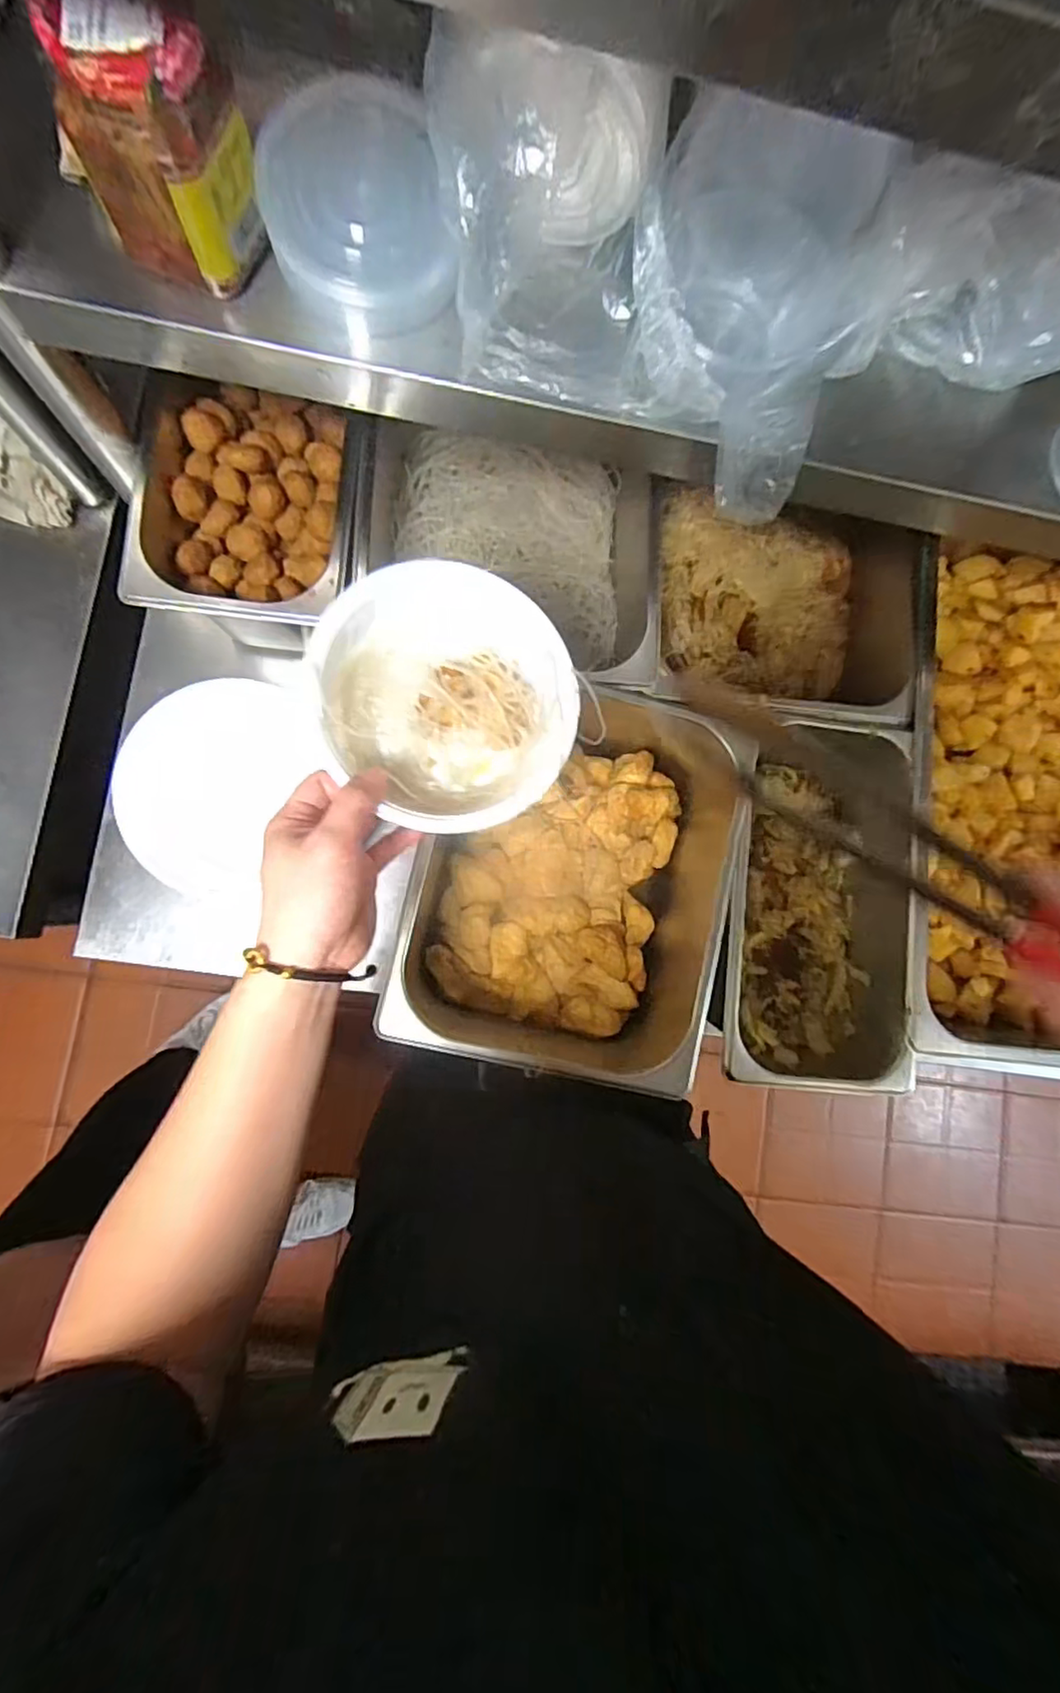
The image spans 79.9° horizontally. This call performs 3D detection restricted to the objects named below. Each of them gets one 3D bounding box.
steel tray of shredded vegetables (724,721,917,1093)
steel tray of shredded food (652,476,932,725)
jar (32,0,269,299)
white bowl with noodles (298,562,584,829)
[{"bbox_3d":[0.247,0.046,0.588,0.167,0.103,0.315,4,85,-5],"label":"steel tray of shredded vegetables"},{"bbox_3d":[0.251,-0.242,0.625,0.254,0.094,0.239,8,84,-5],"label":"steel tray of shredded food"},{"bbox_3d":[-0.193,-0.363,0.329,0.068,0.095,0.063,0,85,-6],"label":"jar"},{"bbox_3d":[-0.053,-0.097,0.422,0.165,0.065,0.162,0,85,-6],"label":"white bowl with noodles"}]

